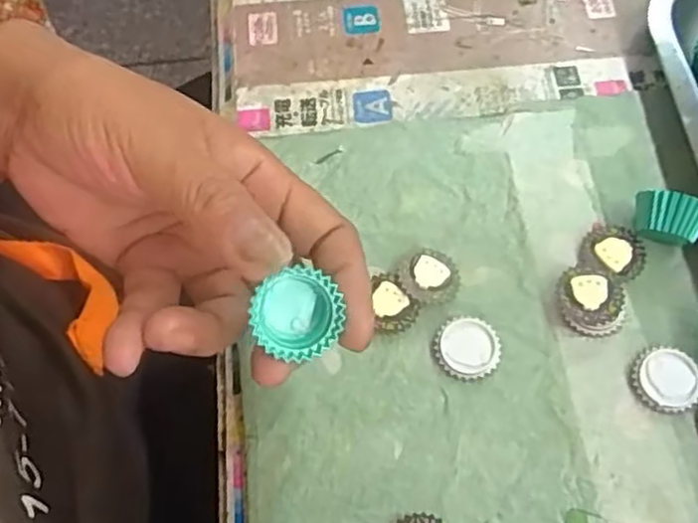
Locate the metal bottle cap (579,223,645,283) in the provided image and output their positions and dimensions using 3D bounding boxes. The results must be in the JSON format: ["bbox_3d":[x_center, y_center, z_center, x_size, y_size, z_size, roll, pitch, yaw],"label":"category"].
[{"bbox_3d":[0.122,-0.004,0.321,0.029,0.006,0.028,0,65,1],"label":"metal bottle cap"}]

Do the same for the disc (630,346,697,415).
[{"bbox_3d":[0.136,0.050,0.296,0.028,0.007,0.027,0,65,1],"label":"disc"}]

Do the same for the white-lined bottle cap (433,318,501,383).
[{"bbox_3d":[0.052,0.038,0.303,0.028,0.007,0.027,0,65,1],"label":"white-lined bottle cap"}]

